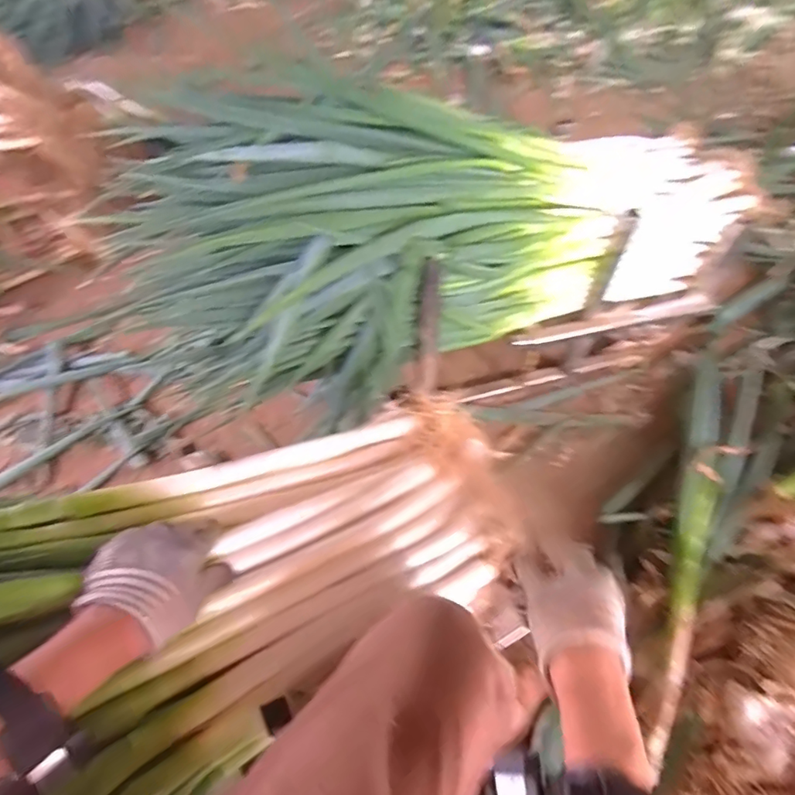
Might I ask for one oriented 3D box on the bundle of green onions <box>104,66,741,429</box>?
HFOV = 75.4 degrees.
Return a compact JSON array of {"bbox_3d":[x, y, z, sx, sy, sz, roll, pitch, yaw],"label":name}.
[{"bbox_3d":[0.082,-0.267,0.801,0.881,0.338,0.346,-22,59,-11],"label":"bundle of green onions"}]

